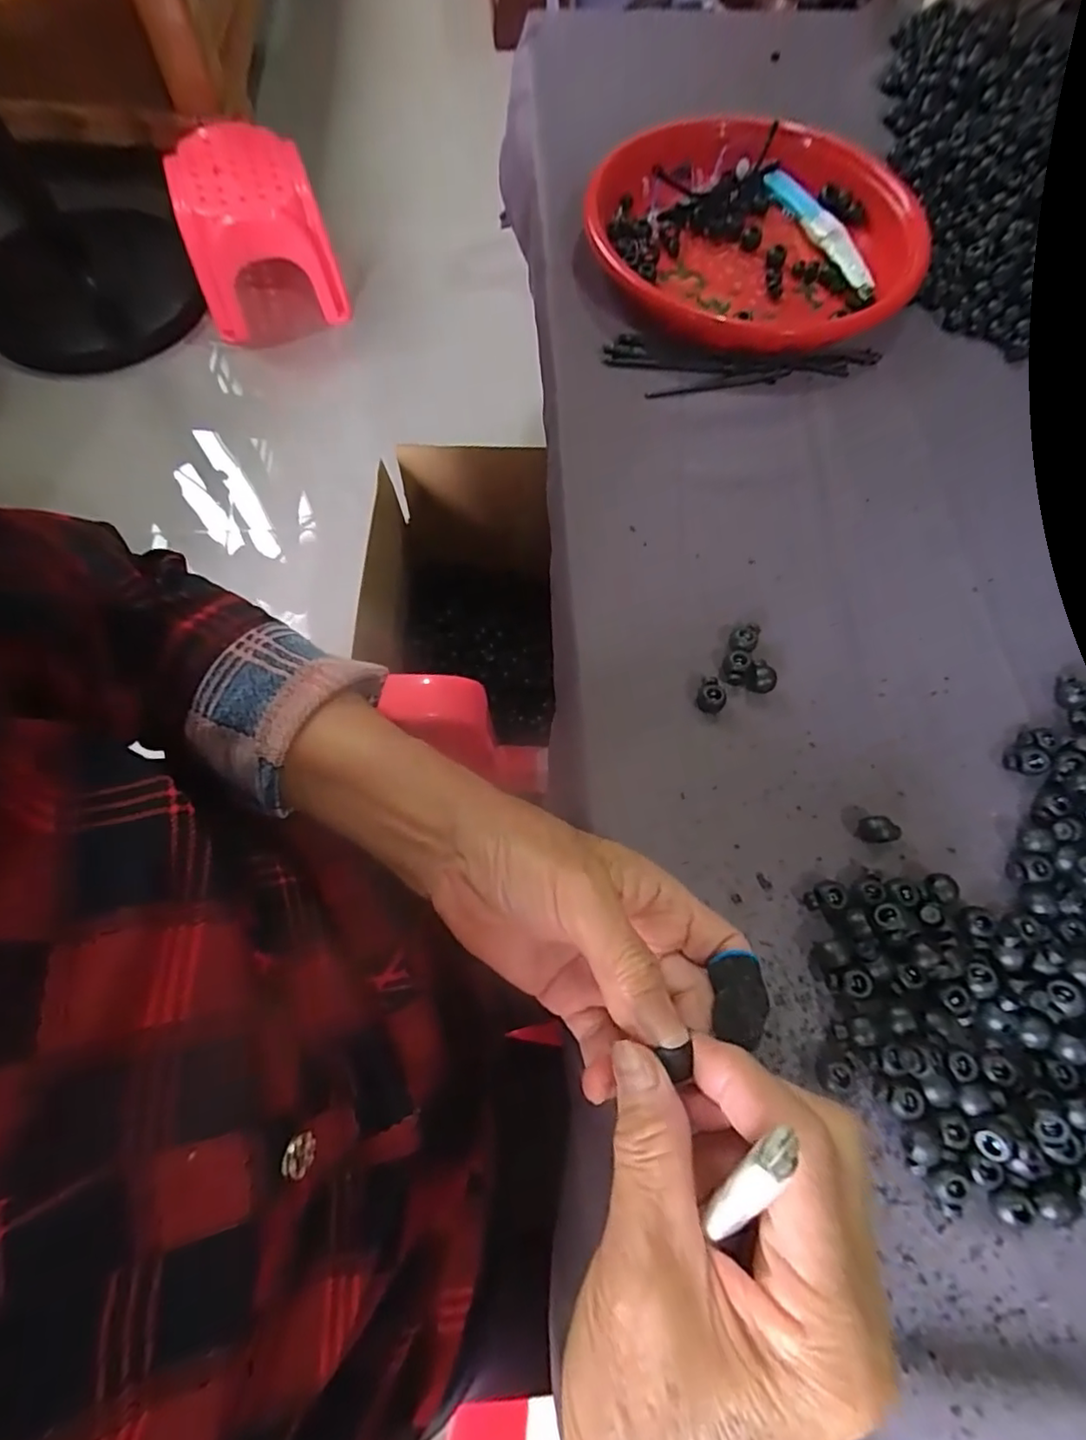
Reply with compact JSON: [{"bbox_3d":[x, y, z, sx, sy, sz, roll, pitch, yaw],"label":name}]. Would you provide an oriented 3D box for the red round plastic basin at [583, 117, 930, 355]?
[{"bbox_3d":[0.165,-0.390,0.462,0.246,0.052,0.232,1,68,-1],"label":"red round plastic basin"}]

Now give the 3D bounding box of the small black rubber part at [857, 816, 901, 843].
[{"bbox_3d":[0.175,0.057,0.309,0.019,0.013,0.013,-8,69,-4],"label":"small black rubber part"}]

